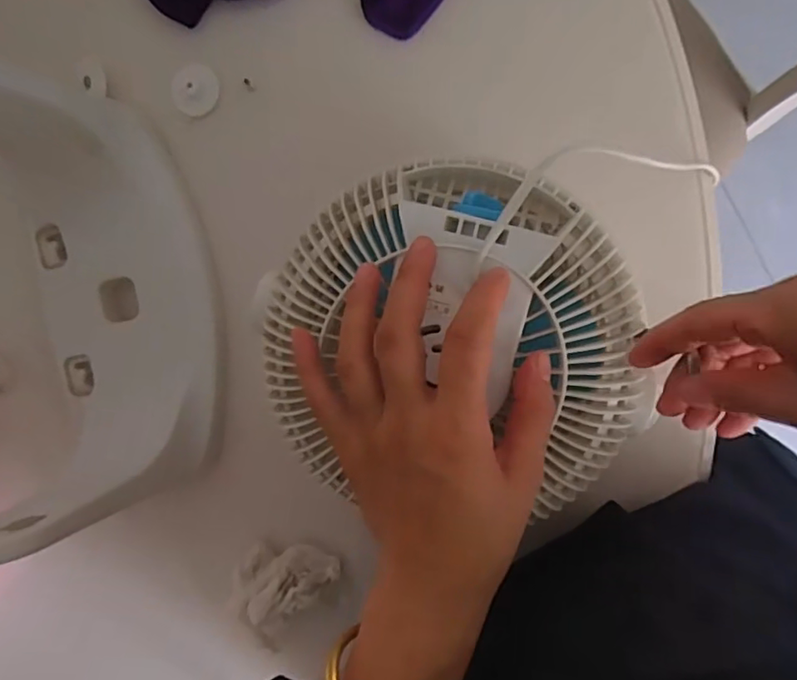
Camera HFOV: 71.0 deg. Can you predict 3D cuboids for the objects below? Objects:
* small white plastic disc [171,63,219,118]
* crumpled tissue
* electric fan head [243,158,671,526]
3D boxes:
[{"bbox_3d":[-0.146,-0.180,0.400,0.032,0.008,0.034,1,94,8],"label":"small white plastic disc"},{"bbox_3d":[-0.088,0.180,0.405,0.063,0.037,0.077,44,99,3],"label":"crumpled tissue"},{"bbox_3d":[0.036,0.001,0.283,0.172,0.081,0.187,1,94,8],"label":"electric fan head"}]

